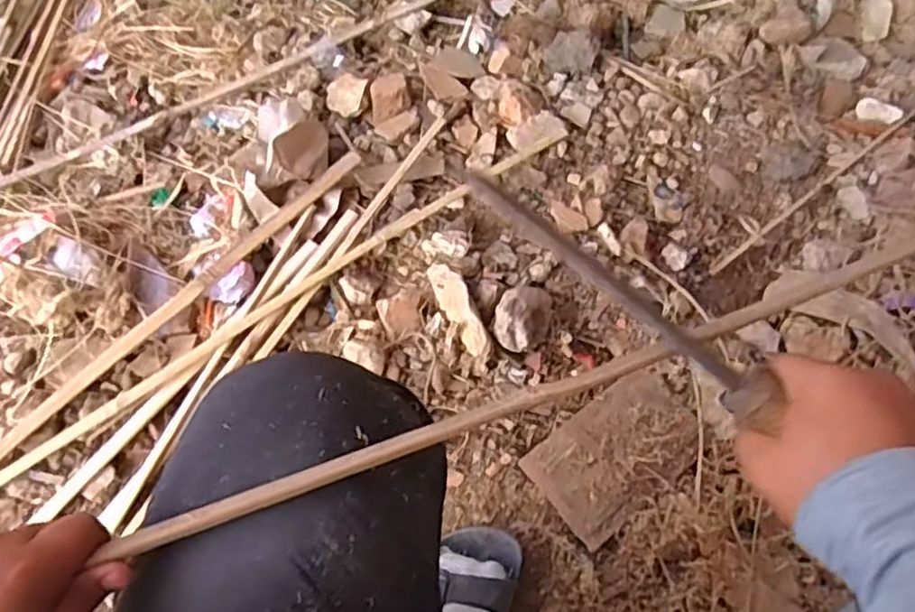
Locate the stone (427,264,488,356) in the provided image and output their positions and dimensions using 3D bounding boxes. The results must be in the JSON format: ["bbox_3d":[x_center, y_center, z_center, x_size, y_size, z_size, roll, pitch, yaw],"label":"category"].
[{"bbox_3d":[0.000,0.002,0.837,0.036,0.027,0.131,-21,63,-7],"label":"stone"}]

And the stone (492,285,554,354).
[{"bbox_3d":[0.081,0.012,0.825,0.064,0.050,0.095,20,66,14],"label":"stone"}]

